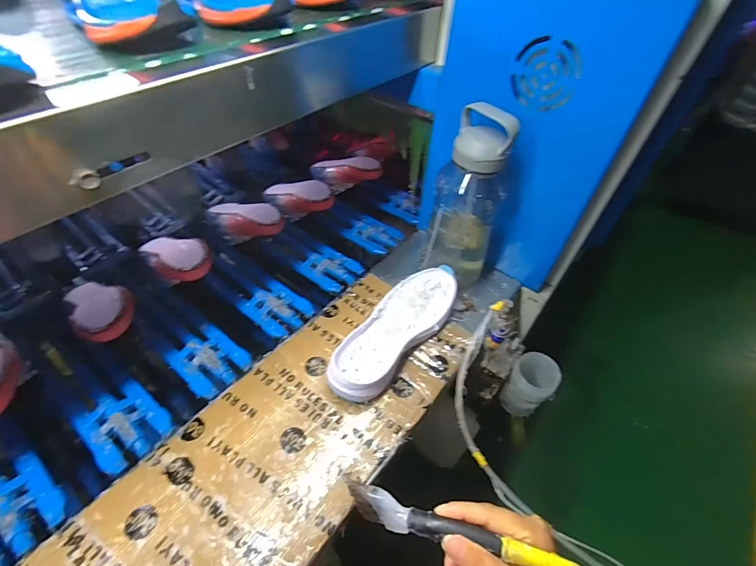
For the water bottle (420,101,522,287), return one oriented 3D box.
[{"bbox_3d":[0.146,-0.120,0.629,0.112,0.324,0.101,17,51,14],"label":"water bottle"}]

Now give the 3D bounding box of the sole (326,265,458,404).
[{"bbox_3d":[0.028,0.075,0.592,0.100,0.049,0.276,29,54,22],"label":"sole"}]

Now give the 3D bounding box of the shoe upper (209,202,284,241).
[{"bbox_3d":[-0.262,-0.122,0.752,0.189,0.059,0.063,12,45,30],"label":"shoe upper"}]

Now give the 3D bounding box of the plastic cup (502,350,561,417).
[{"bbox_3d":[0.274,0.192,0.683,0.073,0.134,0.068,35,56,26],"label":"plastic cup"}]

